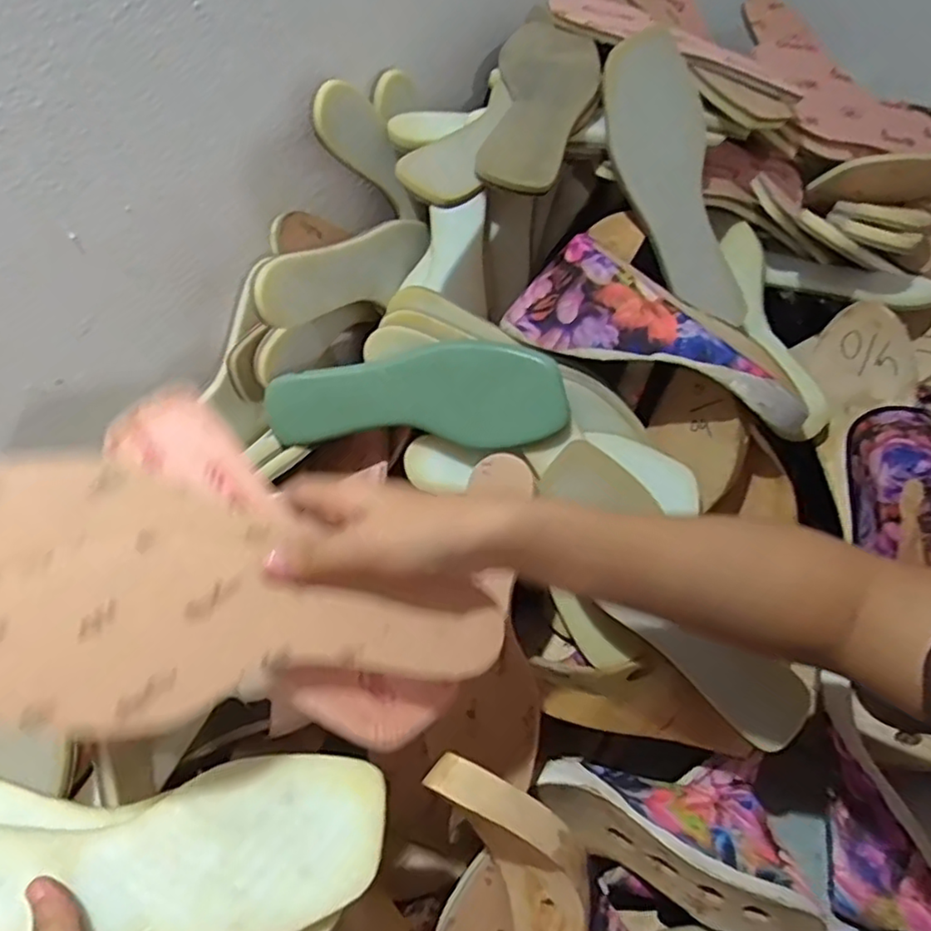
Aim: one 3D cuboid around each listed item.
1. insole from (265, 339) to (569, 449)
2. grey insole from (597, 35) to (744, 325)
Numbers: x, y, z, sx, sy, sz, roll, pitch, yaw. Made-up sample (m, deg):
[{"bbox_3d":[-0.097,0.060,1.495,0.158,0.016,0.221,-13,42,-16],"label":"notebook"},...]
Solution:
[{"bbox_3d":[-0.040,-0.056,0.515,0.234,0.078,0.018,1,11,9],"label":"insole"},{"bbox_3d":[0.177,-0.231,0.538,0.096,0.231,0.024,-23,10,-14],"label":"grey insole"}]

